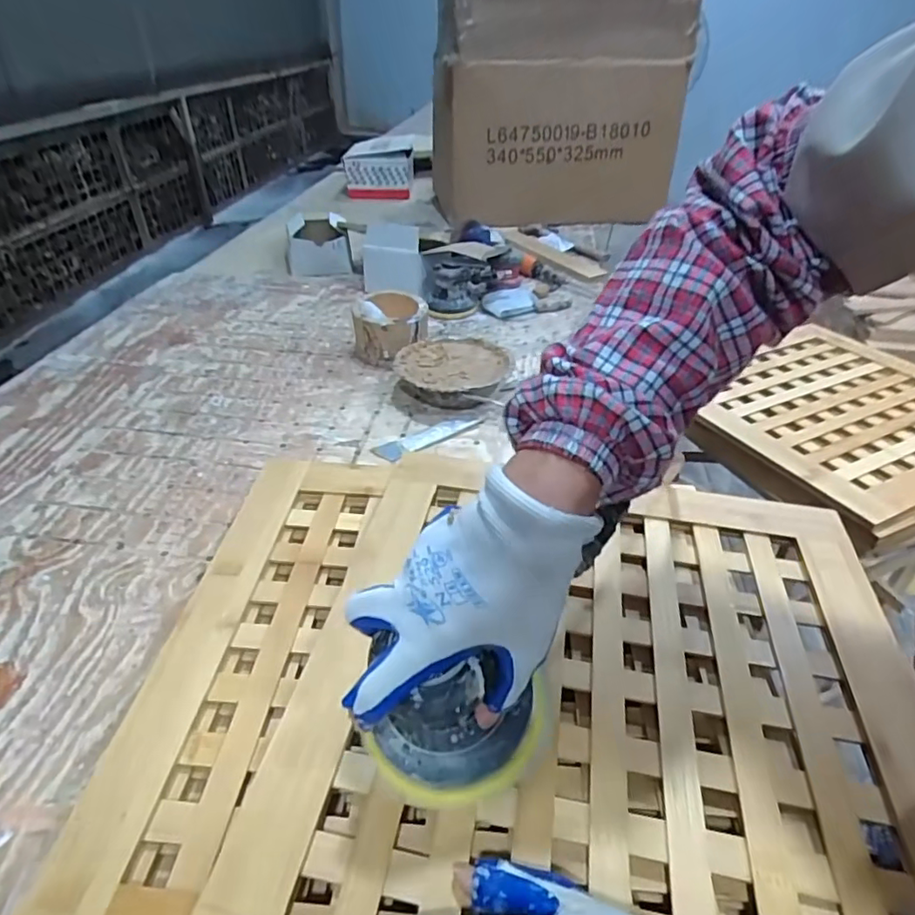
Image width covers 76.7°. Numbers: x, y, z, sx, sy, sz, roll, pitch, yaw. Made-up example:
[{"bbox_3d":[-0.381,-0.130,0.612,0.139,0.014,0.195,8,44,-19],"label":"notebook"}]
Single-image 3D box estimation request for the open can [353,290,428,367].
[{"bbox_3d":[-0.107,-0.211,0.943,0.114,0.093,0.106,2,38,1],"label":"open can"}]

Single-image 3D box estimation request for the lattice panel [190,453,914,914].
[{"bbox_3d":[0.101,0.149,0.398,0.414,0.029,0.402,6,41,6],"label":"lattice panel"}]

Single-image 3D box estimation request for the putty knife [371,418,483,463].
[{"bbox_3d":[-0.037,-0.028,0.780,0.153,0.010,0.038,-21,43,-26],"label":"putty knife"}]

